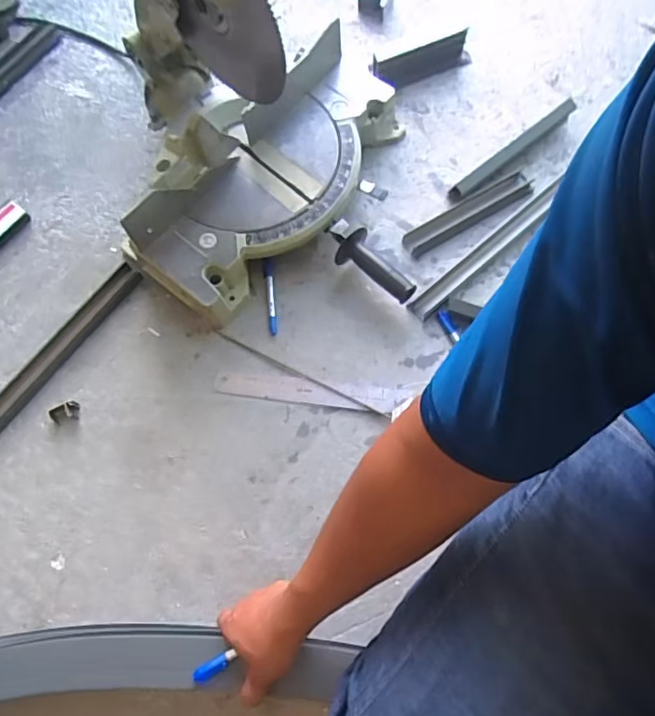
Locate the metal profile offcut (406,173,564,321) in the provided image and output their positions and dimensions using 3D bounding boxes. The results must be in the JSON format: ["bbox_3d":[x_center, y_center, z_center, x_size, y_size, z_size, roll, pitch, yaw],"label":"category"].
[{"bbox_3d":[0.247,-0.172,0.843,0.319,0.016,0.042,-40,74,-10],"label":"metal profile offcut"}]

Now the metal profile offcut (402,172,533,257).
[{"bbox_3d":[0.221,-0.225,0.867,0.225,0.021,0.043,-29,72,-7],"label":"metal profile offcut"}]

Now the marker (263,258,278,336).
[{"bbox_3d":[-0.086,-0.094,0.833,0.016,0.014,0.120,-4,71,1],"label":"marker"}]

